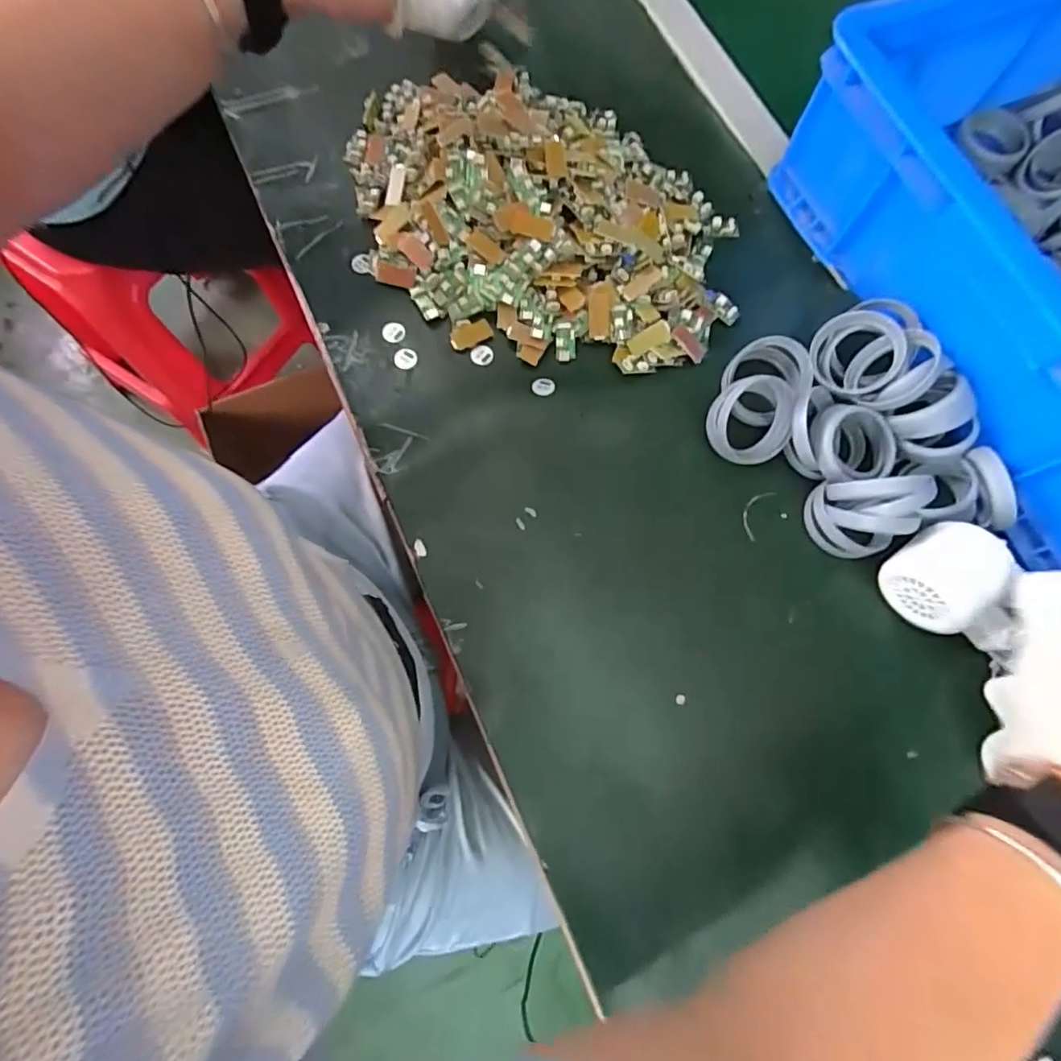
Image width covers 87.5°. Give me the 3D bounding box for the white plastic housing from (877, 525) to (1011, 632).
[{"bbox_3d":[0.272,0.032,0.370,0.061,0.048,0.063,-35,78,-11],"label":"white plastic housing"}]

